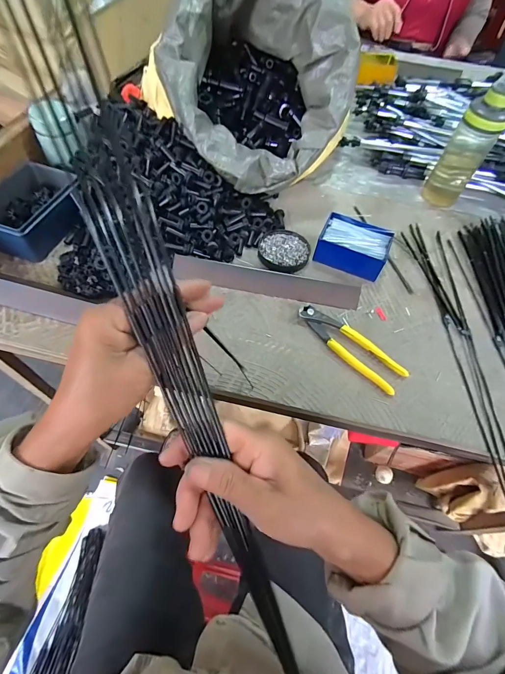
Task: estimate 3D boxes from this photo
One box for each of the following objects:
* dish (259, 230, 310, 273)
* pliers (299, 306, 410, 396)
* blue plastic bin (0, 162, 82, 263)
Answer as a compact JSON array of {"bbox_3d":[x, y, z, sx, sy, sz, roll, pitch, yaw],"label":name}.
[{"bbox_3d":[0.052,-0.141,0.550,0.081,0.011,0.087,2,59,-3],"label":"dish"},{"bbox_3d":[0.131,0.012,0.456,0.160,0.014,0.045,39,64,19],"label":"pliers"},{"bbox_3d":[-0.351,-0.190,0.518,0.105,0.057,0.126,17,59,6],"label":"blue plastic bin"}]

